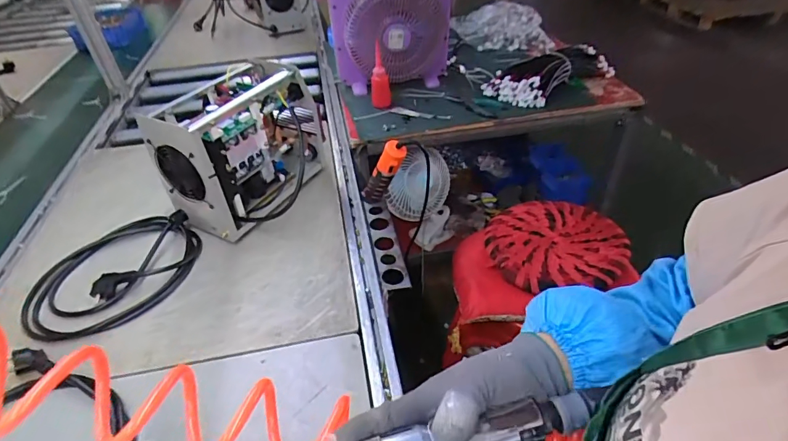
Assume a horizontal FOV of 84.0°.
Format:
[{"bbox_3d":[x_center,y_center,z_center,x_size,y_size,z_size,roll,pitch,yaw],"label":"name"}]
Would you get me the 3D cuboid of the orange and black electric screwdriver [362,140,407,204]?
[{"bbox_3d":[-0.023,-0.091,0.893,0.037,0.203,0.047,-30,77,-27],"label":"orange and black electric screwdriver"}]

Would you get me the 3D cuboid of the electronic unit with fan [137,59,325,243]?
[{"bbox_3d":[-0.301,-0.150,0.890,0.172,0.236,0.313,13,43,21],"label":"electronic unit with fan"}]

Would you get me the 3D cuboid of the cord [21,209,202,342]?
[{"bbox_3d":[-0.498,0.086,0.782,0.264,0.037,0.286,-2,39,5],"label":"cord"}]

